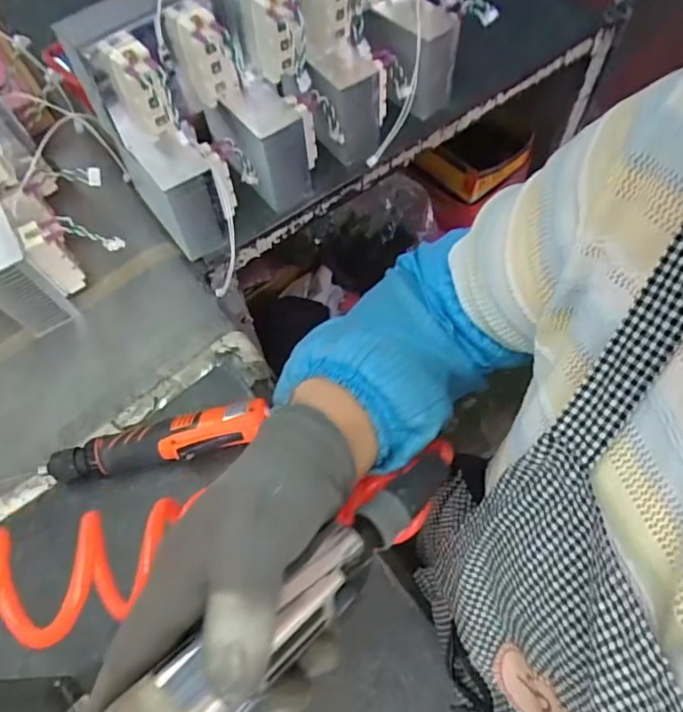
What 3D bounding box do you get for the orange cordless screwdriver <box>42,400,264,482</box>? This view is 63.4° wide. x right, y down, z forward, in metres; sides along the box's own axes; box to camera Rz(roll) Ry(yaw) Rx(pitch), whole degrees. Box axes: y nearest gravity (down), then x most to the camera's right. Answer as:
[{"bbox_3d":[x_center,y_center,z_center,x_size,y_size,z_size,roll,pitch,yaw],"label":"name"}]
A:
[{"bbox_3d":[-0.200,0.093,0.601,0.252,0.056,0.057,-8,63,-1],"label":"orange cordless screwdriver"}]

